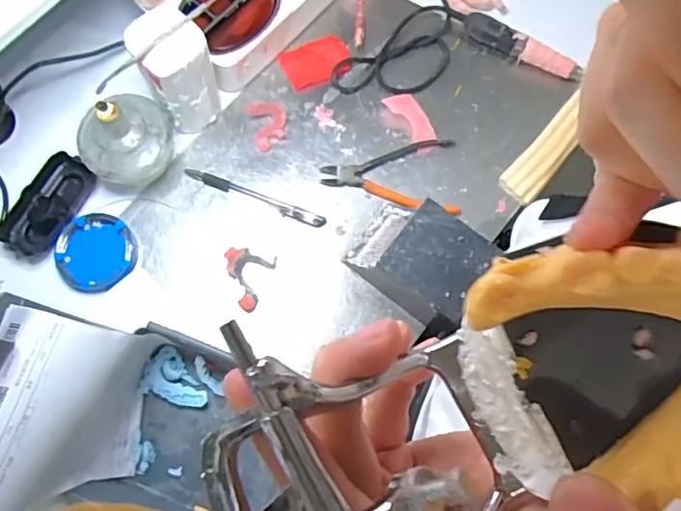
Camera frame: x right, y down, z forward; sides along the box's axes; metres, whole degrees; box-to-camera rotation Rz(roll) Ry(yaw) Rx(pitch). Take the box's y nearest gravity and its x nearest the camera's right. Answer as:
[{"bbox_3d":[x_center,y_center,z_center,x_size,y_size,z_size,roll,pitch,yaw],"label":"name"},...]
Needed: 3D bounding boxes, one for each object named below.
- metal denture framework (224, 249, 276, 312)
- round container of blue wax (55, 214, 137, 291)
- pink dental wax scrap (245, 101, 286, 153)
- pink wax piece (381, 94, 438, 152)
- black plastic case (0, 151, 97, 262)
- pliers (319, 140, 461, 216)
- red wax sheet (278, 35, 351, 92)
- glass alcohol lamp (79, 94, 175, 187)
[{"bbox_3d":[-0.098,0.022,0.571,0.048,0.013,0.061,17,75,2],"label":"metal denture framework"},{"bbox_3d":[-0.251,-0.003,0.574,0.080,0.014,0.075,1,75,-2],"label":"round container of blue wax"},{"bbox_3d":[-0.078,-0.146,0.625,0.042,0.017,0.053,-15,76,-6],"label":"pink dental wax scrap"},{"bbox_3d":[0.083,-0.152,0.631,0.035,0.015,0.075,-34,79,-10],"label":"pink wax piece"},{"bbox_3d":[-0.301,-0.051,0.583,0.057,0.020,0.113,26,76,5],"label":"black plastic case"},{"bbox_3d":[0.055,-0.083,0.614,0.147,0.011,0.086,-5,75,-3],"label":"pliers"},{"bbox_3d":[-0.027,-0.227,0.651,0.077,0.008,0.057,-28,78,-9],"label":"red wax sheet"},{"bbox_3d":[-0.211,-0.115,0.558,0.090,0.103,0.082,1,75,-2],"label":"glass alcohol lamp"}]

